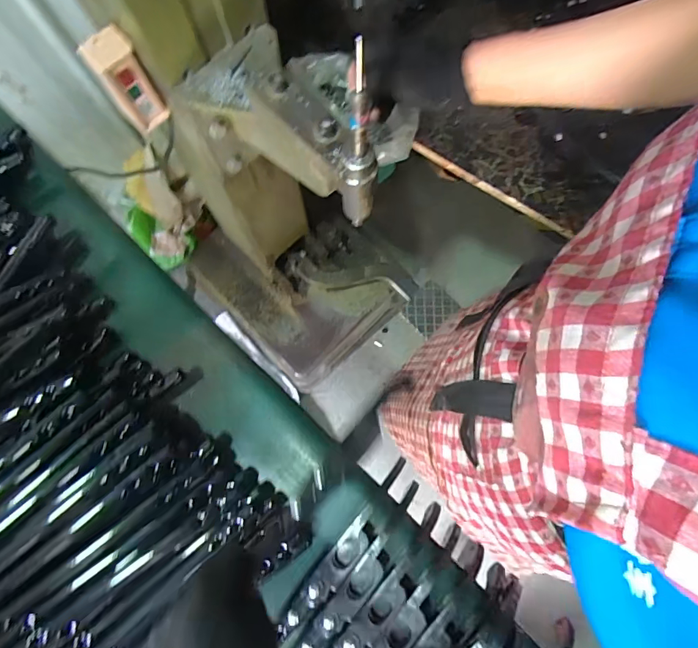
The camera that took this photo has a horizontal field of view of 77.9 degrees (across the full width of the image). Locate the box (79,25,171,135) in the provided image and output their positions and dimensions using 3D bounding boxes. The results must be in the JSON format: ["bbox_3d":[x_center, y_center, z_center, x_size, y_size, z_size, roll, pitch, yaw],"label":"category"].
[{"bbox_3d":[-0.266,-0.289,0.520,0.036,0.119,0.051,41,79,11],"label":"box"}]

